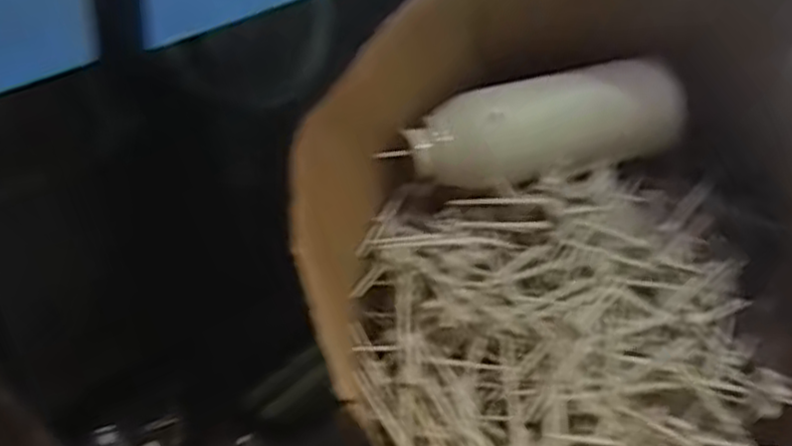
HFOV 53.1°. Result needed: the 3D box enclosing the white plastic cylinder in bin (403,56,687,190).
[{"bbox_3d":[0.188,-0.129,1.019,0.344,0.126,0.137,-7,35,-14],"label":"white plastic cylinder in bin"}]

